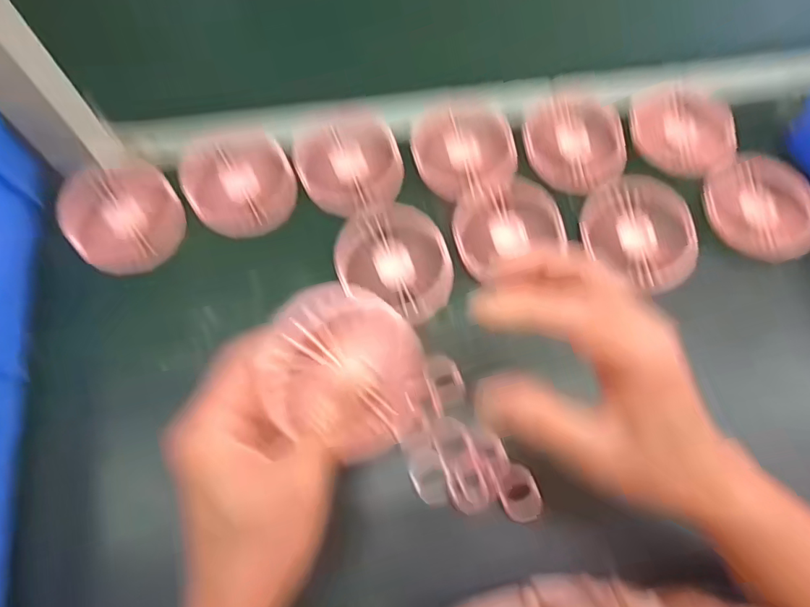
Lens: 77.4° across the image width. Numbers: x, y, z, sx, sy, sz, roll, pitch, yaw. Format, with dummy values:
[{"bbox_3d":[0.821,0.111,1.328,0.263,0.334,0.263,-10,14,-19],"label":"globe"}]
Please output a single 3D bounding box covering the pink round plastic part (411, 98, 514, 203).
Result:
[{"bbox_3d":[0.050,-0.140,0.445,0.085,0.015,0.093,0,67,0],"label":"pink round plastic part"}]

